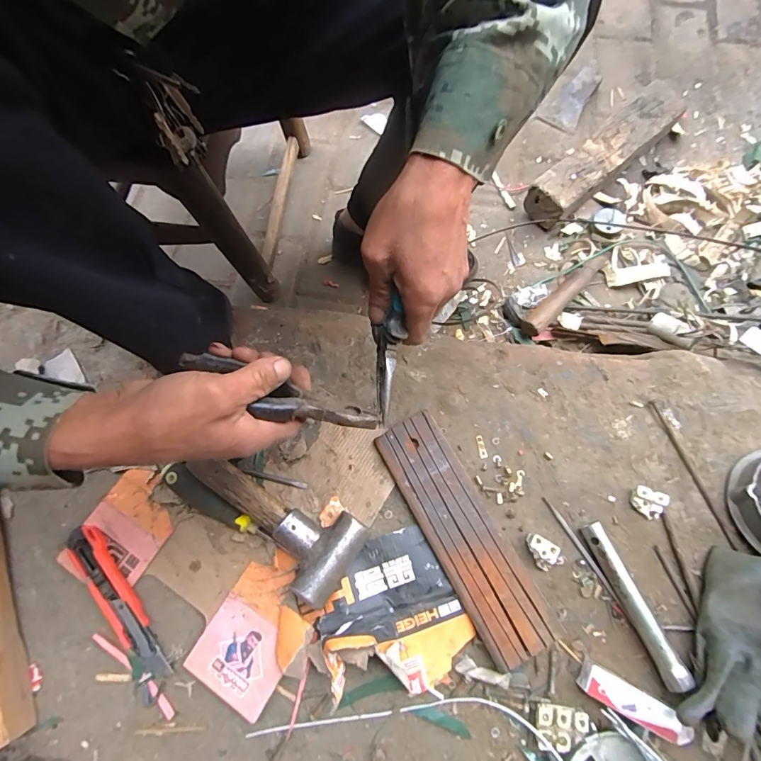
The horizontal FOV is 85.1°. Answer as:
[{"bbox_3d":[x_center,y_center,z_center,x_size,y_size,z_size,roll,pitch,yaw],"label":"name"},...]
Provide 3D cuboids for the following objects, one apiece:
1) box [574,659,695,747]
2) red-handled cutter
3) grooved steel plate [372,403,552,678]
[{"bbox_3d":[0.233,0.298,0.384,0.093,0.023,0.026,26,74,10],"label":"box"},{"bbox_3d":[-0.275,0.229,0.430,0.036,0.025,0.168,-36,74,-10],"label":"red-handled cutter"},{"bbox_3d":[0.082,0.157,0.442,0.071,0.022,0.254,-26,72,-7],"label":"grooved steel plate"}]

